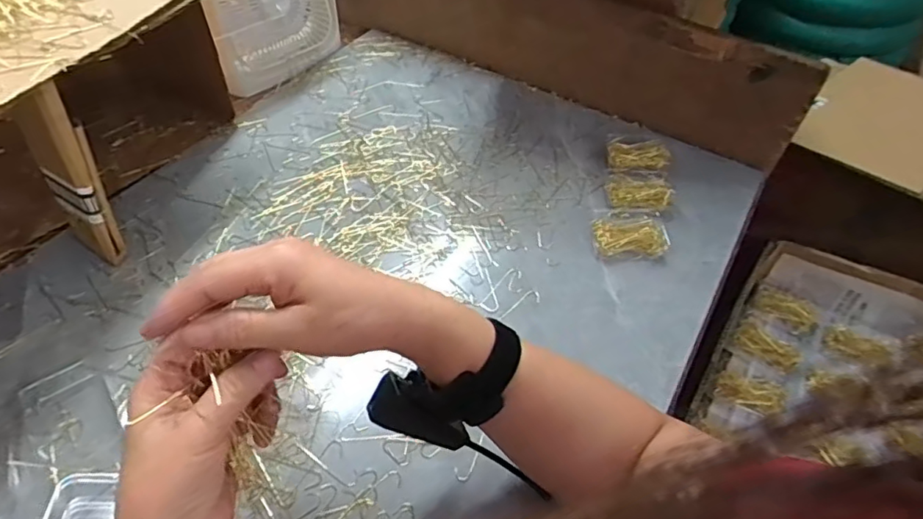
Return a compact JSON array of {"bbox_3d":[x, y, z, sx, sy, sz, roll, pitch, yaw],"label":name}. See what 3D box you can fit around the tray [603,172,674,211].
[{"bbox_3d":[0.205,-0.079,0.661,0.078,0.012,0.055,-2,49,-5],"label":"tray"}]

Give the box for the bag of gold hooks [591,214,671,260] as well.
[{"bbox_3d":[0.180,-0.027,0.616,0.078,0.017,0.056,0,49,-3],"label":"bag of gold hooks"}]

